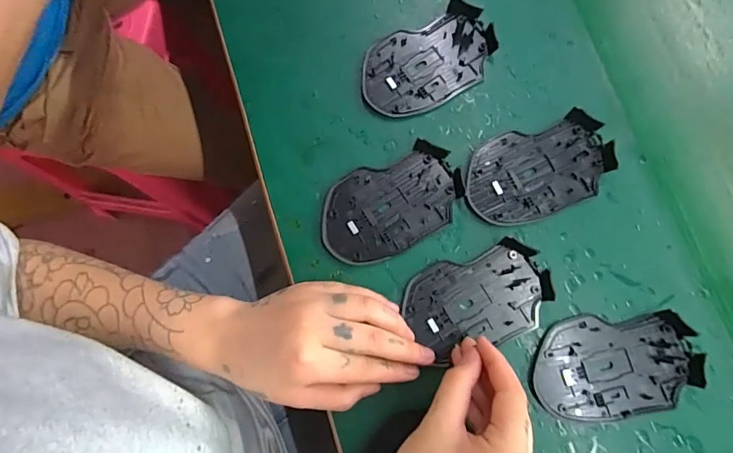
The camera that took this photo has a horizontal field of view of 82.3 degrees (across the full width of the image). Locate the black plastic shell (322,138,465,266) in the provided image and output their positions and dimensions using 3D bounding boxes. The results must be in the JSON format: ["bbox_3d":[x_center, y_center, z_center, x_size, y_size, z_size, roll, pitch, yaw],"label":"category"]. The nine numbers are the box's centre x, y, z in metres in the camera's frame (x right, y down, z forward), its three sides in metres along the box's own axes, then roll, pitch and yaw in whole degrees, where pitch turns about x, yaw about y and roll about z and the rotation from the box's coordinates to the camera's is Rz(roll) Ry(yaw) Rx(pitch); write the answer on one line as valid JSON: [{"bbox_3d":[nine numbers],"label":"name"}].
[{"bbox_3d":[0.019,-0.017,0.331,0.114,0.009,0.070,-24,80,-4],"label":"black plastic shell"}]

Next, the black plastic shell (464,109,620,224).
[{"bbox_3d":[0.135,-0.045,0.332,0.114,0.013,0.071,-20,80,-3],"label":"black plastic shell"}]

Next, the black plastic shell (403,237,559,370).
[{"bbox_3d":[0.084,0.056,0.317,0.106,0.011,0.068,-19,80,-3],"label":"black plastic shell"}]

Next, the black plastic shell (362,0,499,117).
[{"bbox_3d":[0.051,-0.138,0.351,0.113,0.013,0.071,-26,80,-4],"label":"black plastic shell"}]

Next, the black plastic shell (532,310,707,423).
[{"bbox_3d":[0.181,0.102,0.305,0.113,0.011,0.071,-7,79,-1],"label":"black plastic shell"}]

